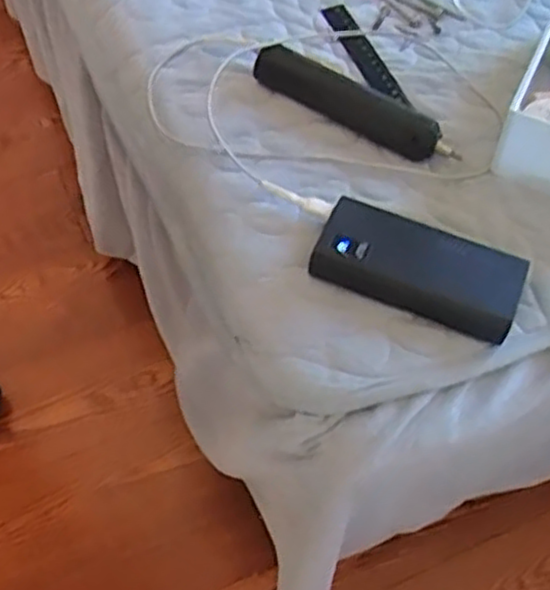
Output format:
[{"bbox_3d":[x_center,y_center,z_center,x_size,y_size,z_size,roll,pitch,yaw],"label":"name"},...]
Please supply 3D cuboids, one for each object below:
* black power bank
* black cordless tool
[{"bbox_3d":[0.098,-0.020,0.521,0.138,0.032,0.062,22,62,10],"label":"black power bank"},{"bbox_3d":[0.066,-0.156,0.608,0.176,0.025,0.038,32,64,14],"label":"black cordless tool"}]

